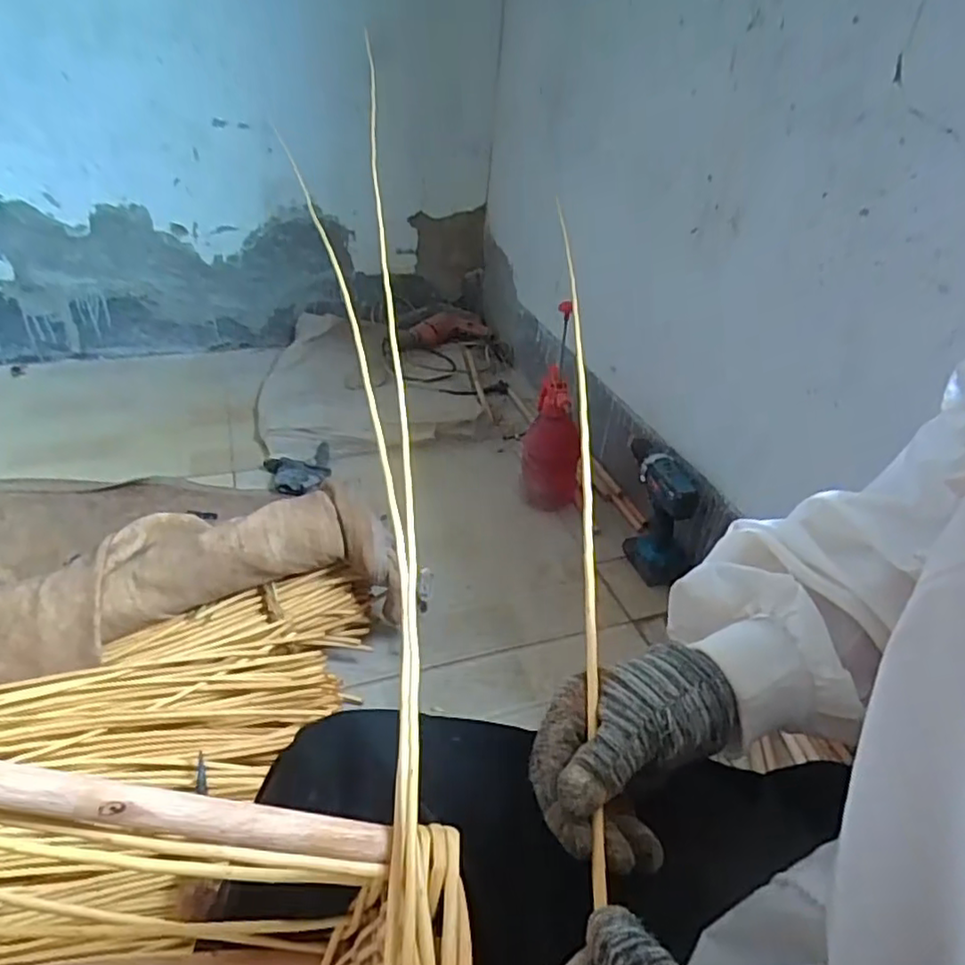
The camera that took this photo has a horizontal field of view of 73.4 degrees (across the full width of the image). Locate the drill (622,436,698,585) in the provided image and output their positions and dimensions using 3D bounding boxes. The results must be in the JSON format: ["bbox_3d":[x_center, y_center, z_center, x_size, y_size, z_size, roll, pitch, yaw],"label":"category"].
[{"bbox_3d":[0.303,0.047,1.132,0.084,0.208,0.193,0,36,-6],"label":"drill"}]

